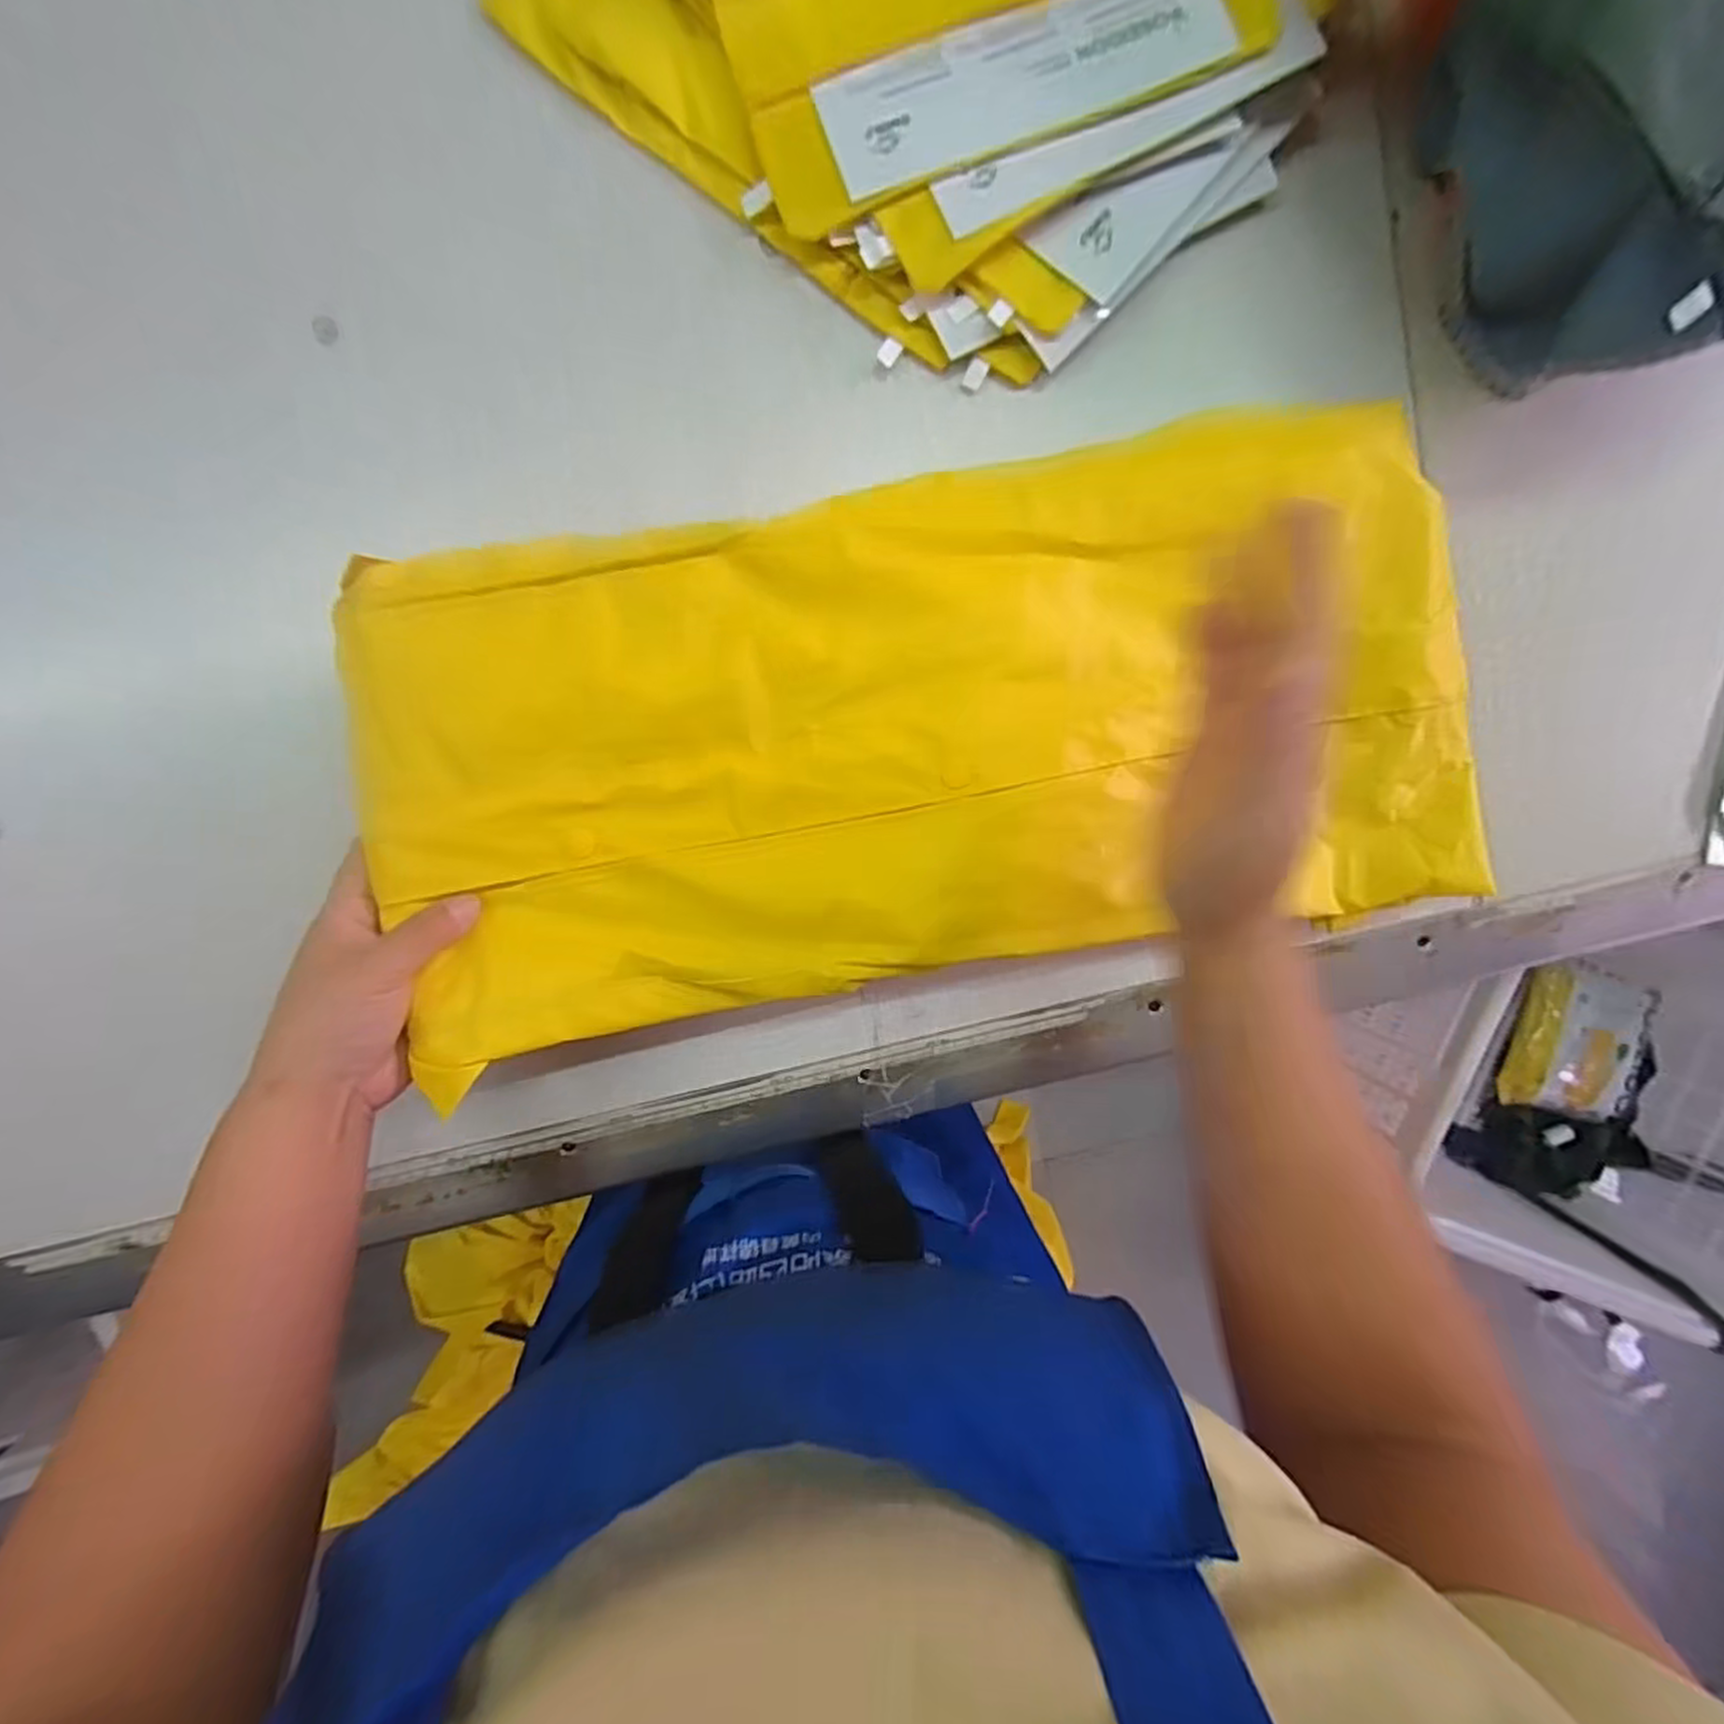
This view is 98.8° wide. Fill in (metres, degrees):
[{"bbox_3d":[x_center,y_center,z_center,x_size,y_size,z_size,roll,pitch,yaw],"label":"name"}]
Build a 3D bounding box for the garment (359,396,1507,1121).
[{"bbox_3d":[0.046,-0.064,0.366,0.547,0.043,0.242,-11,97,-5],"label":"garment"}]

